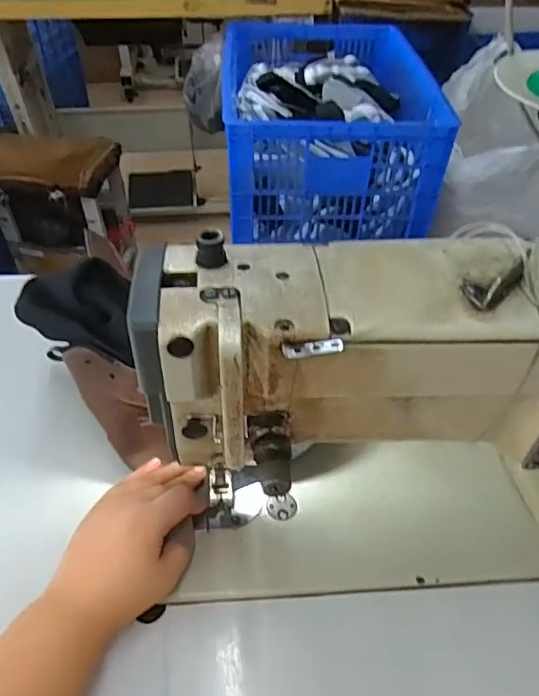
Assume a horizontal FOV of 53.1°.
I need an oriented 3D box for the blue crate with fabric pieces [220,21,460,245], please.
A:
[{"bbox_3d":[0.134,-0.551,1.343,0.447,0.275,0.623,-1,46,-2],"label":"blue crate with fabric pieces"}]

